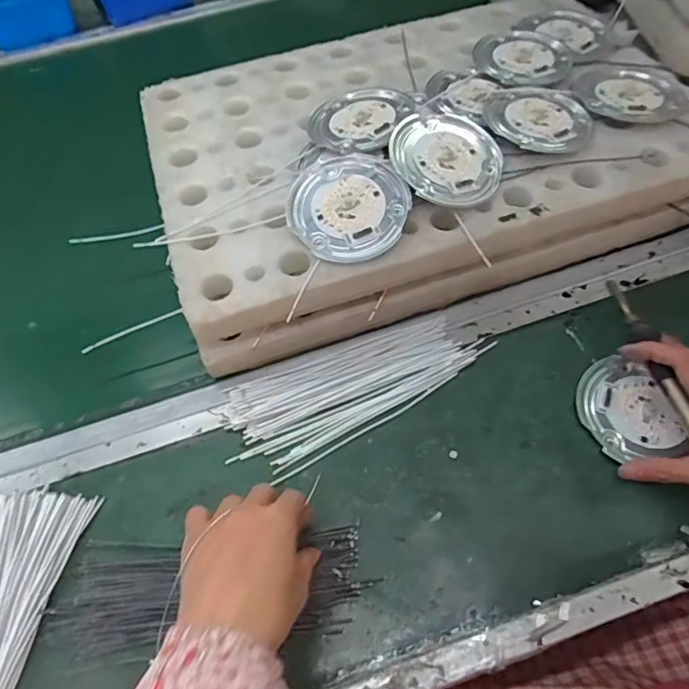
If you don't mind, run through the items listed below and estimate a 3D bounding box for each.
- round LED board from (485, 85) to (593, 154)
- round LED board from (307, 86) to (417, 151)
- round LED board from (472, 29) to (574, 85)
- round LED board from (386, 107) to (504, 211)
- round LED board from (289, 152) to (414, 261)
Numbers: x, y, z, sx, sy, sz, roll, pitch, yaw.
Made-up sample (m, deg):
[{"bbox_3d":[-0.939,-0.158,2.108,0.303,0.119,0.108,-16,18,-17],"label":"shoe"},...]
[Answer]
[{"bbox_3d":[0.188,-0.222,0.523,0.100,0.009,0.097,-3,56,4],"label":"round LED board"},{"bbox_3d":[0.015,-0.223,0.528,0.086,0.011,0.096,21,60,18],"label":"round LED board"},{"bbox_3d":[0.191,-0.311,0.580,0.098,0.012,0.107,-3,56,4],"label":"round LED board"},{"bbox_3d":[0.095,-0.174,0.495,0.104,0.014,0.110,3,67,-8],"label":"round LED board"},{"bbox_3d":[0.003,-0.122,0.471,0.101,0.008,0.103,-1,75,4],"label":"round LED board"}]

